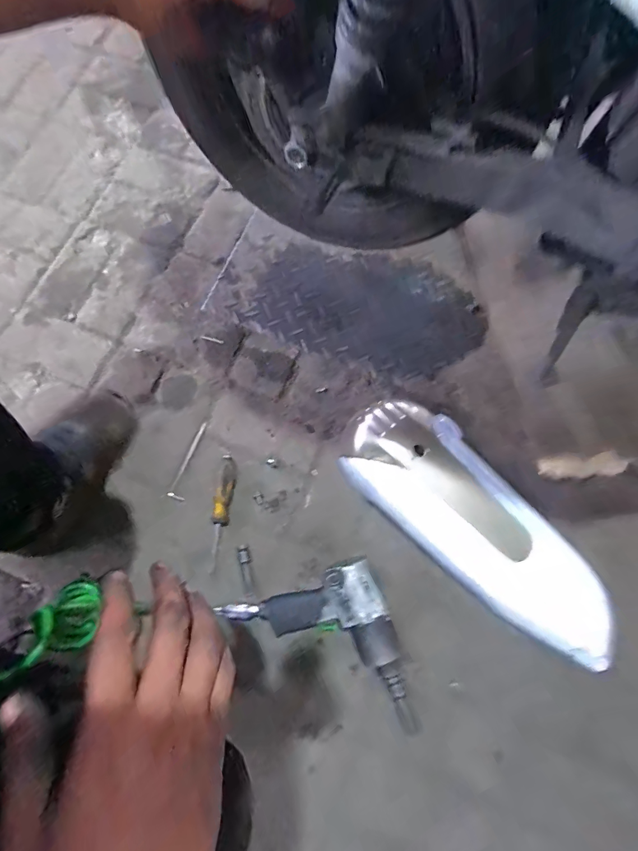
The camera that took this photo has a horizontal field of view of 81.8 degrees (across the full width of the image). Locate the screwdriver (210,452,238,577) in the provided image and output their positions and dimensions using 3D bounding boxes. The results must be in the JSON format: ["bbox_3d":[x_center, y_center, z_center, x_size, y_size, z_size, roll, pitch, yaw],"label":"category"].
[{"bbox_3d":[-0.163,0.144,0.614,0.030,0.027,0.185,6,77,3],"label":"screwdriver"}]

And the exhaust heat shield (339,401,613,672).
[{"bbox_3d":[0.232,0.140,0.579,0.180,0.077,0.450,-43,79,-9],"label":"exhaust heat shield"}]

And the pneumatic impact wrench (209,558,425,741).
[{"bbox_3d":[0.001,0.345,0.536,0.231,0.067,0.236,-19,77,-3],"label":"pneumatic impact wrench"}]

